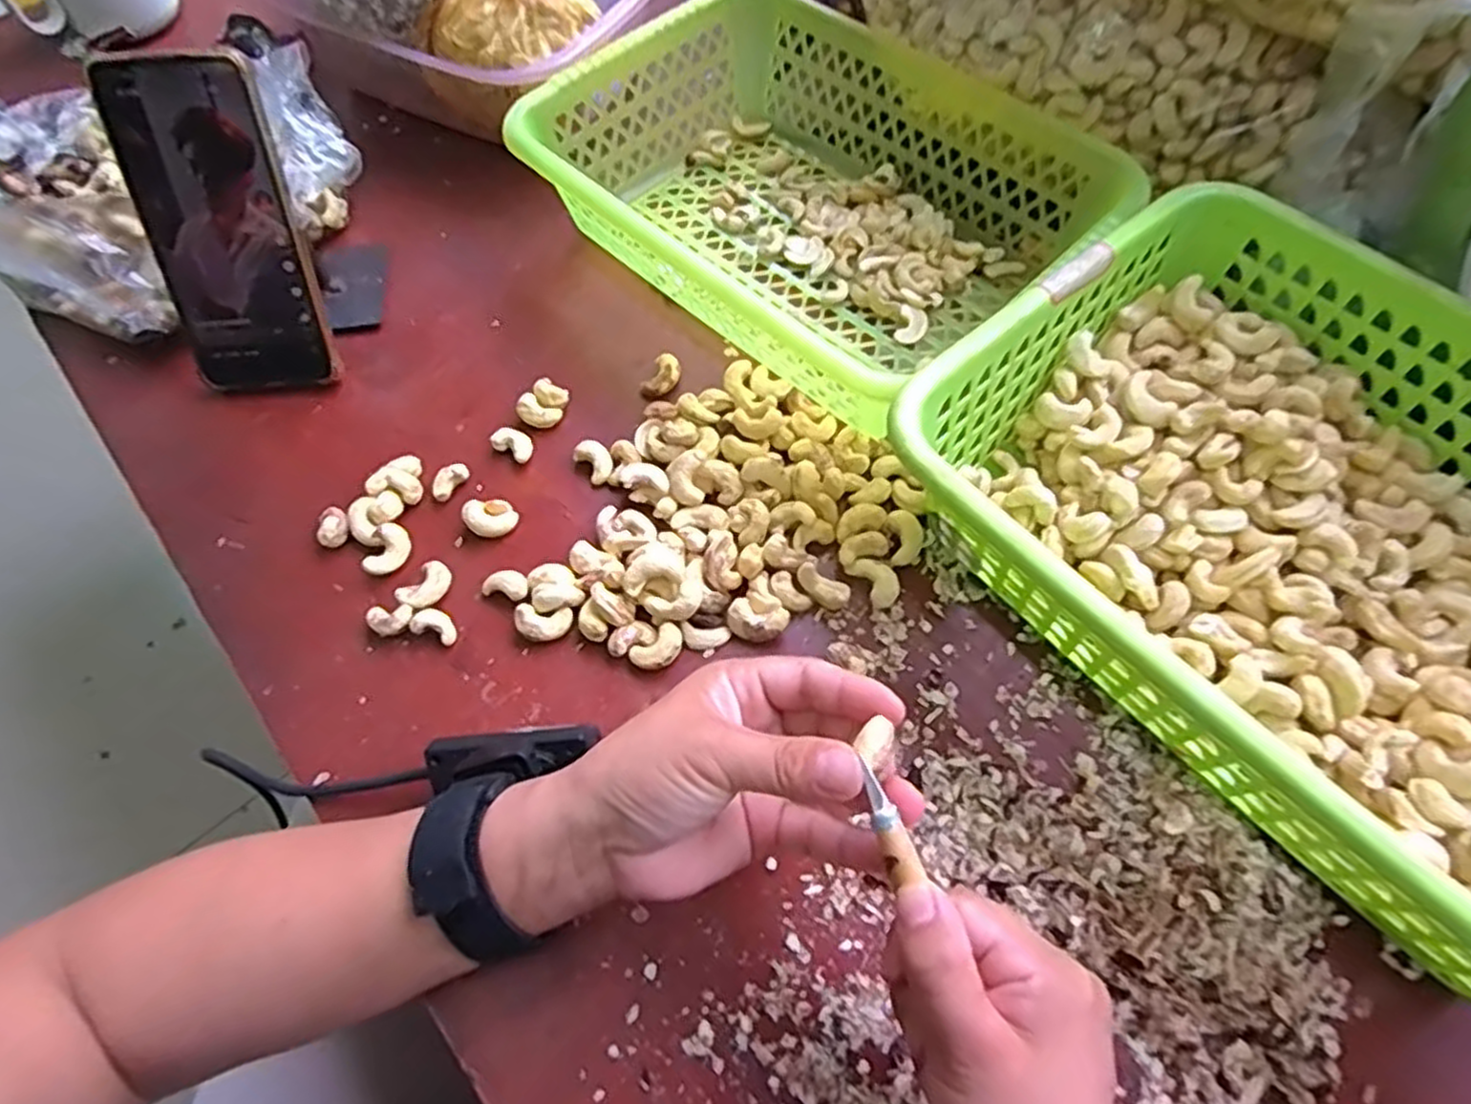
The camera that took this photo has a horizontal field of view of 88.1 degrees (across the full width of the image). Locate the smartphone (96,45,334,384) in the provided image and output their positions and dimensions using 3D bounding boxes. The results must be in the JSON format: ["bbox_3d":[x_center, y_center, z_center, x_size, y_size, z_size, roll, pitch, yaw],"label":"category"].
[{"bbox_3d":[-0.275,-0.170,0.409,0.080,0.164,0.012,-4,27,0],"label":"smartphone"}]

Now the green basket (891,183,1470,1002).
[{"bbox_3d":[0.261,0.000,0.333,0.260,0.085,0.334,-40,68,-18],"label":"green basket"}]

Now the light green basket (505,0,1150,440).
[{"bbox_3d":[0.048,-0.218,0.468,0.316,0.072,0.225,41,70,20],"label":"light green basket"}]

